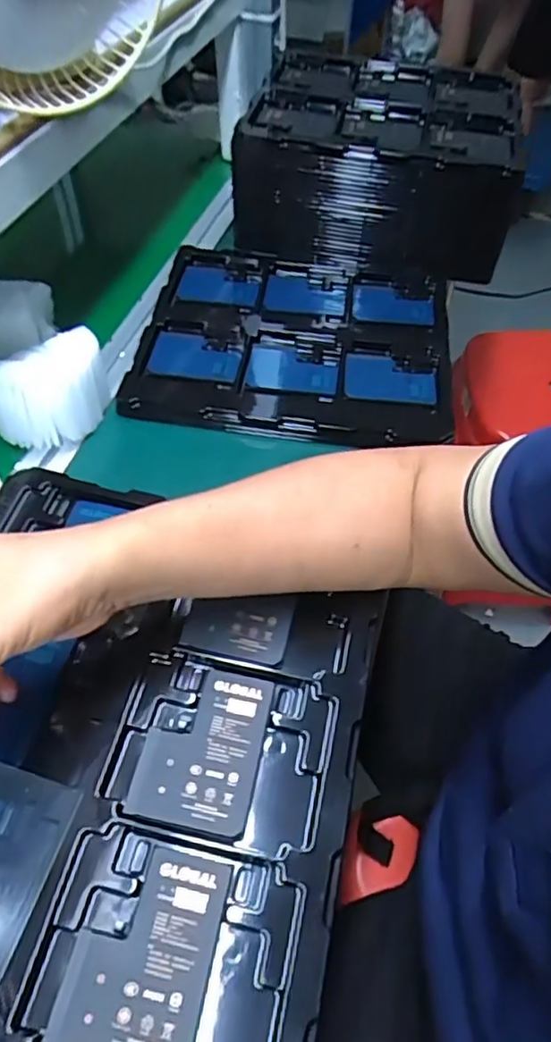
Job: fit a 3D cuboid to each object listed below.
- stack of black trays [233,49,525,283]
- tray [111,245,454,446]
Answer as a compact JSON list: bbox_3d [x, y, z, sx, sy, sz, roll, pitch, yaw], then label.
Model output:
[{"bbox_3d":[0.119,-0.427,0.735,0.308,0.146,0.241,11,54,7],"label":"stack of black trays"},{"bbox_3d":[0.024,-0.191,0.645,0.315,0.026,0.268,7,54,3],"label":"tray"}]

